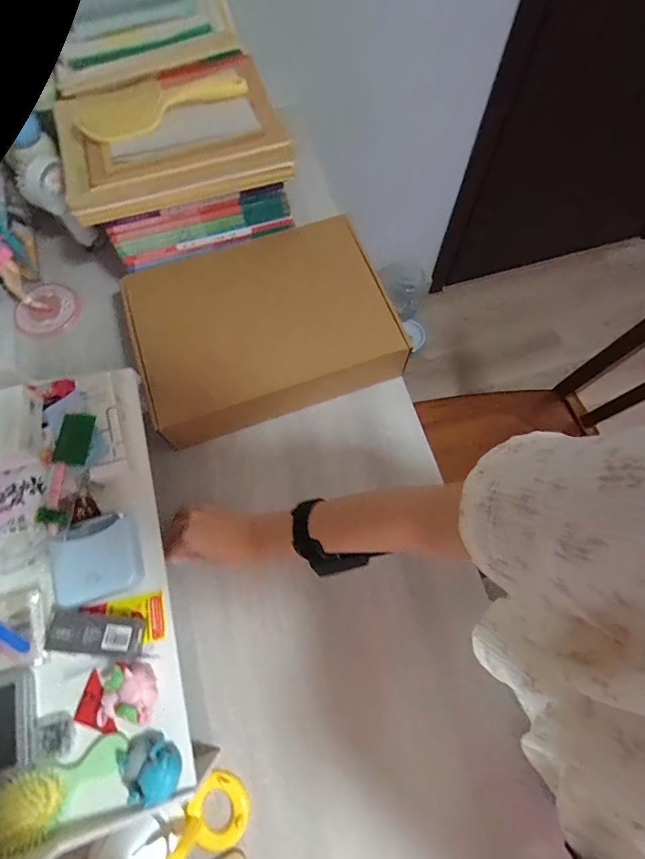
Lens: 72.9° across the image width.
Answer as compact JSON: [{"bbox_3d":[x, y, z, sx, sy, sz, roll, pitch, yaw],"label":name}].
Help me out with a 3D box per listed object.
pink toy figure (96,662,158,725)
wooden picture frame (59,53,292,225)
[{"bbox_3d":[-0.186,0.254,0.421,0.054,0.031,0.051,0,69,1],"label":"pink toy figure"},{"bbox_3d":[-0.204,-0.395,0.602,0.290,0.066,0.169,-18,70,-6],"label":"wooden picture frame"}]

